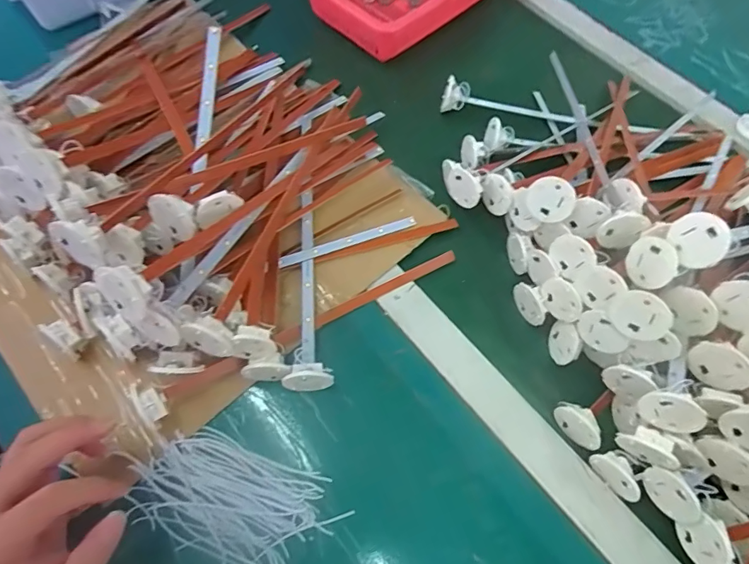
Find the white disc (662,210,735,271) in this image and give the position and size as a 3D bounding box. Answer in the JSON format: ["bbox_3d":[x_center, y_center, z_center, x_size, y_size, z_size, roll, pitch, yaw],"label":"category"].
[{"bbox_3d":[0.230,-0.030,0.318,0.006,0.035,0.039,-3,63,-36],"label":"white disc"}]

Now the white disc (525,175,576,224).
[{"bbox_3d":[0.145,-0.067,0.370,0.037,0.040,0.006,41,46,3],"label":"white disc"}]

